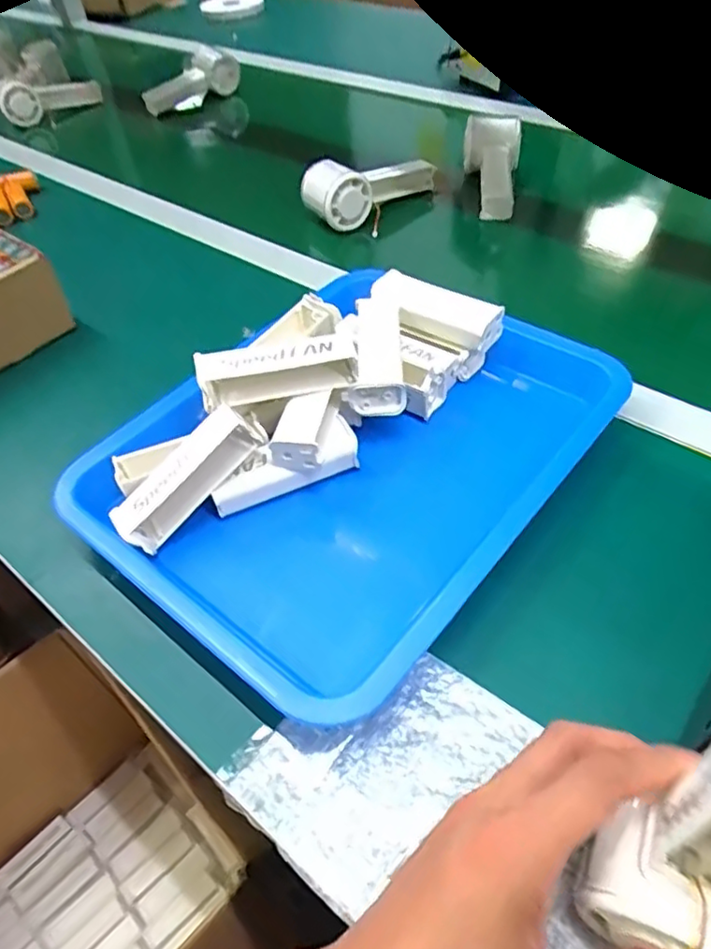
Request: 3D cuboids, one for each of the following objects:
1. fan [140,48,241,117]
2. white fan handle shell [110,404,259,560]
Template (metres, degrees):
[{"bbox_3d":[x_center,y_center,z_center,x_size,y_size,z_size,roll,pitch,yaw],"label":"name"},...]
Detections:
[{"bbox_3d":[-0.268,-0.641,1.029,0.160,0.063,0.050,-15,47,16],"label":"fan"},{"bbox_3d":[-0.104,0.003,0.392,0.099,0.031,0.029,-45,56,-2],"label":"white fan handle shell"}]

